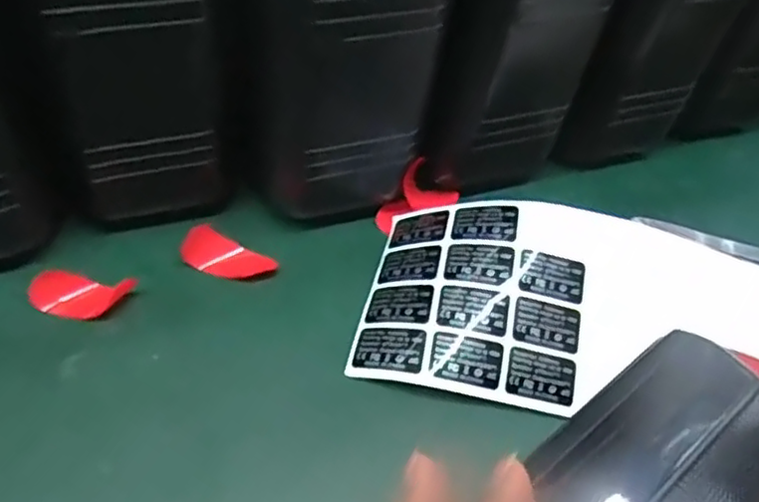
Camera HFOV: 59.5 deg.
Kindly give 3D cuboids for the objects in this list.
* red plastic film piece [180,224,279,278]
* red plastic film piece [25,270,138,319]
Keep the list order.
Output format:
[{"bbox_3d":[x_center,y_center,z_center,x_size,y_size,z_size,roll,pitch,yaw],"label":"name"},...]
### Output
[{"bbox_3d":[-0.066,0.003,0.289,0.039,0.006,0.021,27,43,7],"label":"red plastic film piece"},{"bbox_3d":[-0.120,0.017,0.267,0.038,0.008,0.020,3,51,-9],"label":"red plastic film piece"}]

